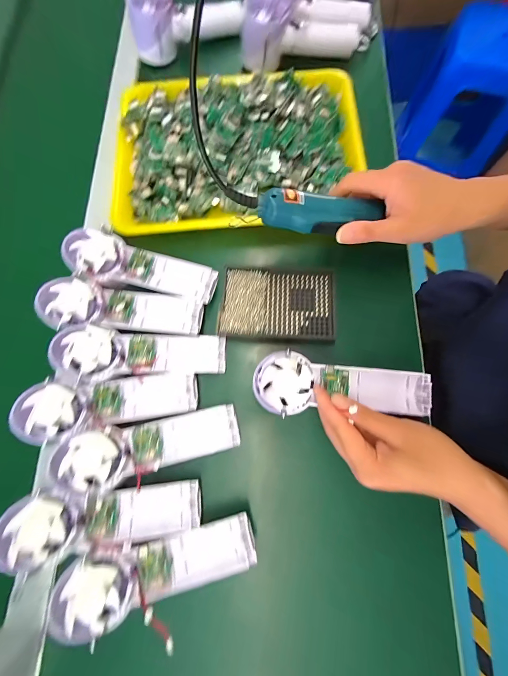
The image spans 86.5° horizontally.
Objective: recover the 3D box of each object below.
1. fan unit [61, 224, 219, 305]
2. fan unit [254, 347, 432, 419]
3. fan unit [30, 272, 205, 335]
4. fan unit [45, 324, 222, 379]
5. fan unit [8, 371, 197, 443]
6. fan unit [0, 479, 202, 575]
[{"bbox_3d":[-0.134,-0.089,0.319,0.175,0.028,0.061,13,77,5],"label":"fan unit"},{"bbox_3d":[0.089,0.051,0.279,0.172,0.027,0.061,6,76,2],"label":"fan unit"},{"bbox_3d":[-0.149,-0.032,0.305,0.173,0.029,0.058,8,76,4],"label":"fan unit"},{"bbox_3d":[-0.121,0.015,0.300,0.176,0.027,0.055,3,75,-12],"label":"fan unit"},{"bbox_3d":[-0.151,0.067,0.282,0.173,0.027,0.053,-8,76,0],"label":"fan unit"},{"bbox_3d":[-0.144,0.175,0.265,0.176,0.030,0.056,-3,75,-12],"label":"fan unit"}]

